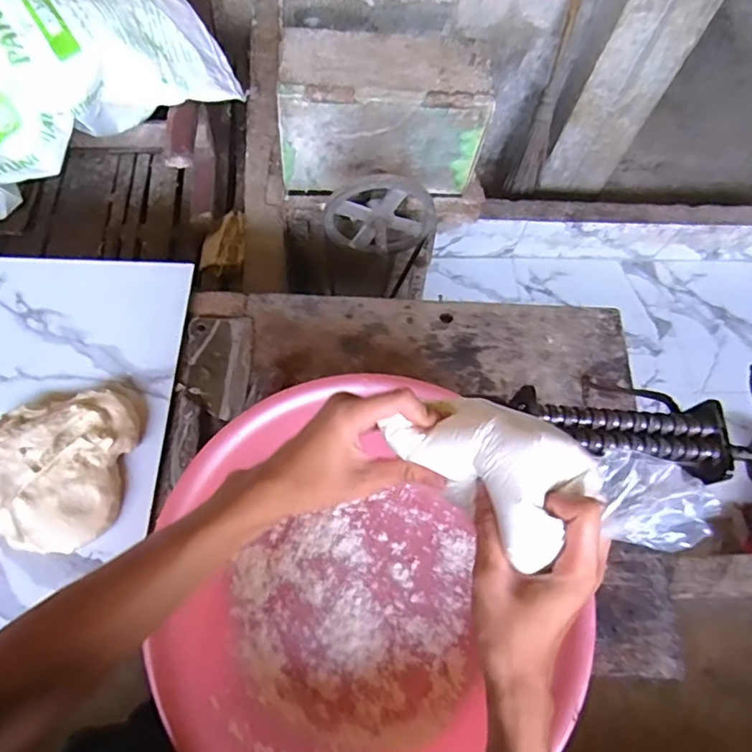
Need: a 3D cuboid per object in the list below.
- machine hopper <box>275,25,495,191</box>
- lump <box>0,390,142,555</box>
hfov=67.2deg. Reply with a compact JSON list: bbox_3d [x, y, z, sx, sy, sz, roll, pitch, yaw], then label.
[{"bbox_3d":[0.013,-0.448,0.994,0.345,0.223,0.124,2,63,-6],"label":"machine hopper"},{"bbox_3d":[-0.353,0.098,0.623,0.145,0.050,0.174,8,63,-3],"label":"lump"}]

